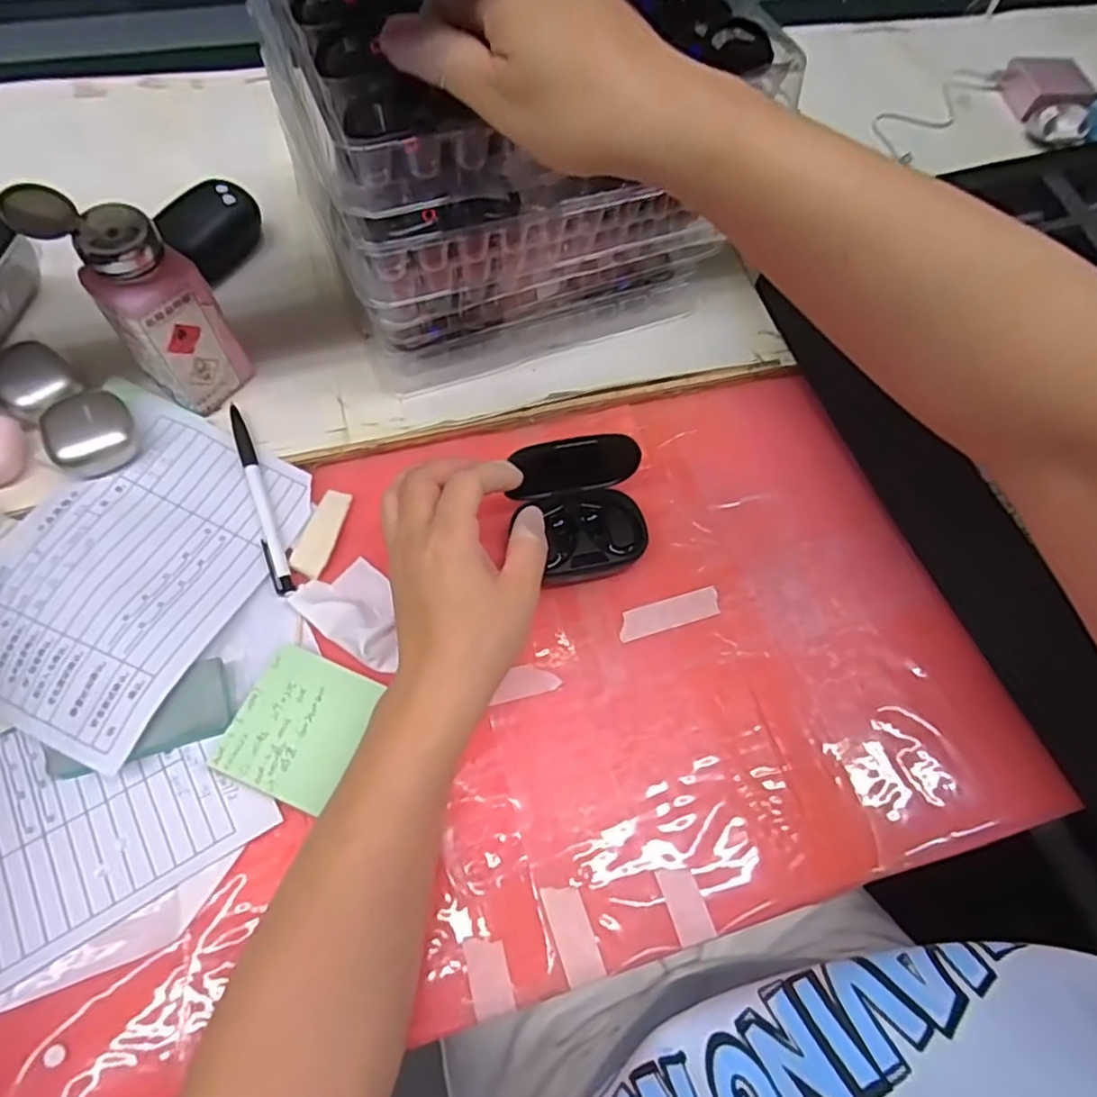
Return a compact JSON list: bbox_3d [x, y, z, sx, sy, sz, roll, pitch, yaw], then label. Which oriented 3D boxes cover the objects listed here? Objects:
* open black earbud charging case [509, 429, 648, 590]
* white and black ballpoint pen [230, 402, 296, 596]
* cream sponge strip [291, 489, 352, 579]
[{"bbox_3d":[0.022,-0.026,0.413,0.081,0.068,0.072,-8,65,-7],"label":"open black earbud charging case"},{"bbox_3d":[-0.189,-0.033,0.426,0.012,0.012,0.139,-19,66,-13],"label":"white and black ballpoint pen"},{"bbox_3d":[-0.146,-0.011,0.426,0.020,0.004,0.062,16,63,4],"label":"cream sponge strip"}]

